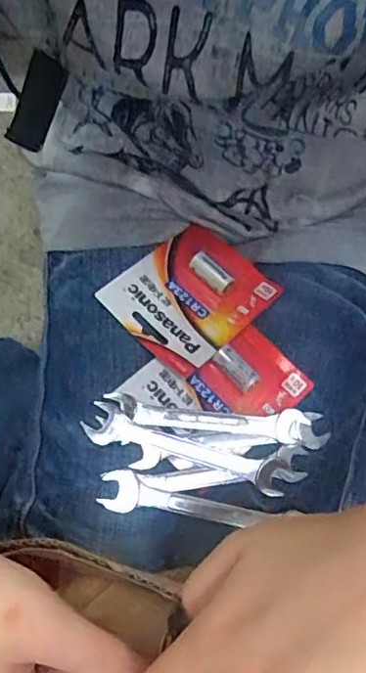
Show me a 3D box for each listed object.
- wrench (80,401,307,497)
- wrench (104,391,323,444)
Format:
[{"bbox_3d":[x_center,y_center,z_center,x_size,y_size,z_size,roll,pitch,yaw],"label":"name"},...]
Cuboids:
[{"bbox_3d":[0.008,0.077,0.387,0.146,0.009,0.025,17,70,1],"label":"wrench"},{"bbox_3d":[0.020,0.056,0.397,0.141,0.006,0.022,6,71,-3],"label":"wrench"}]

